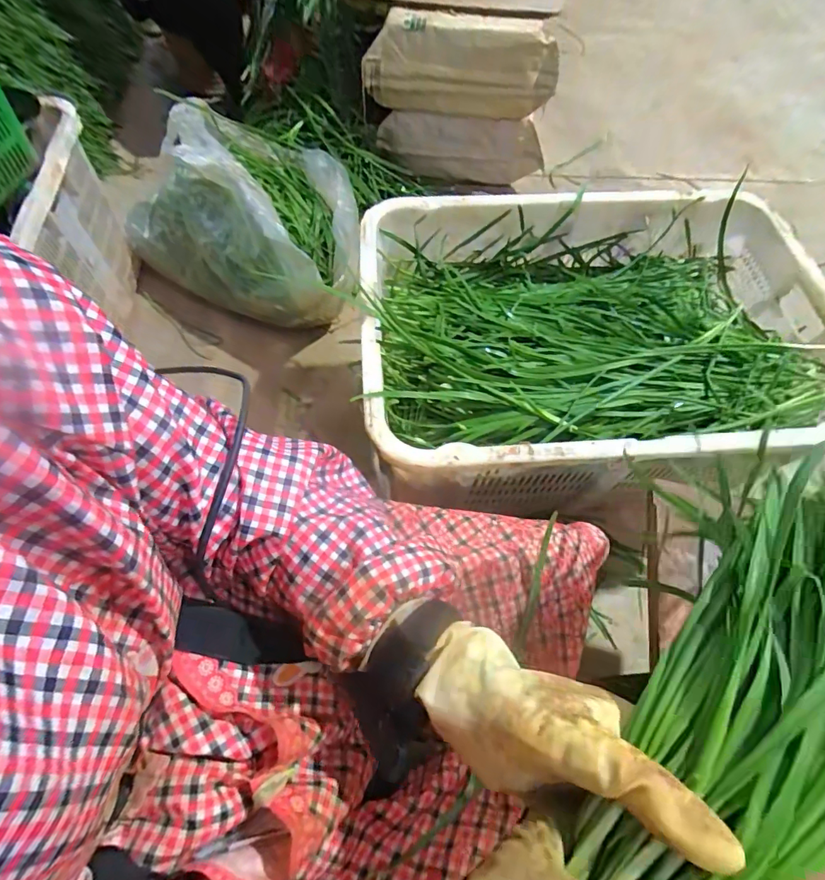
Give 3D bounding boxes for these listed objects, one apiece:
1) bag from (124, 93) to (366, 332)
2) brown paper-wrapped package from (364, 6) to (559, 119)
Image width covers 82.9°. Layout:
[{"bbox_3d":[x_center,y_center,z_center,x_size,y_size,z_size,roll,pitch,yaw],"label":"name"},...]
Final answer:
[{"bbox_3d":[-0.356,-0.521,1.050,0.515,0.209,0.436,22,67,9],"label":"bag"},{"bbox_3d":[0.114,-0.894,1.136,0.454,0.180,0.123,21,67,9],"label":"brown paper-wrapped package"}]

